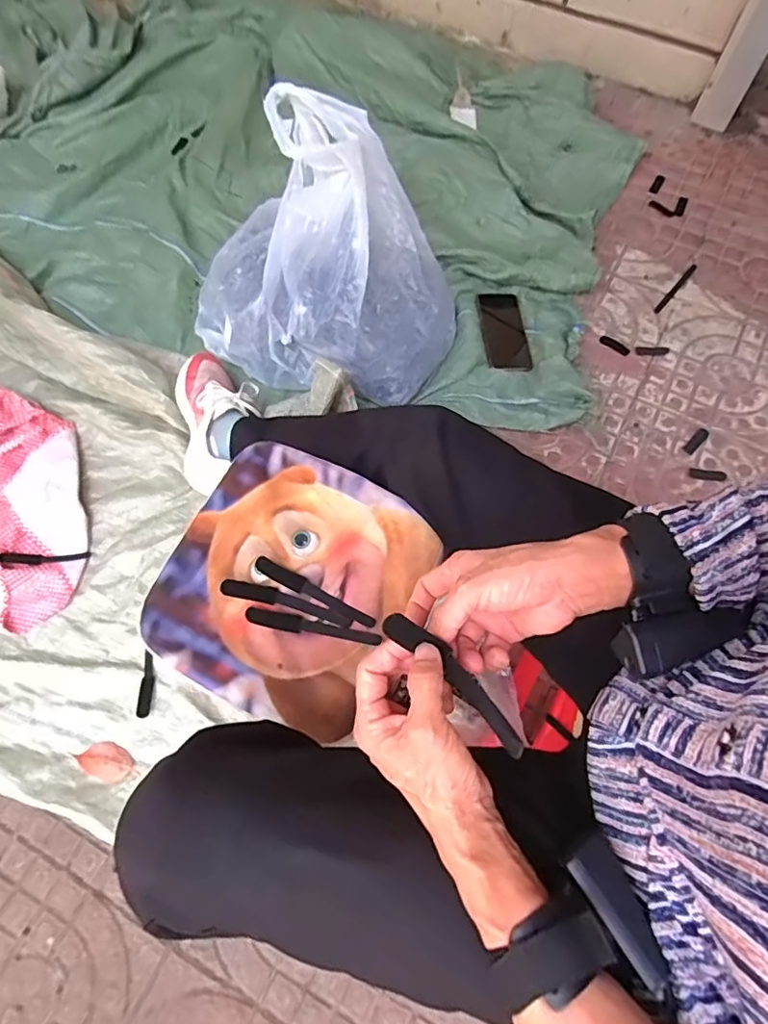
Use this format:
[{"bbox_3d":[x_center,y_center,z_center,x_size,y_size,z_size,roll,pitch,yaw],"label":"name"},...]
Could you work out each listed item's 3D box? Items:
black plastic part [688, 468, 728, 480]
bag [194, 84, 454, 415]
[{"bbox_3d":[0.519,-0.061,0.865,0.058,0.004,0.018,11,68,4],"label":"black plastic part"},{"bbox_3d":[-0.087,-0.388,0.871,0.413,0.231,0.386,37,75,13],"label":"bag"}]

